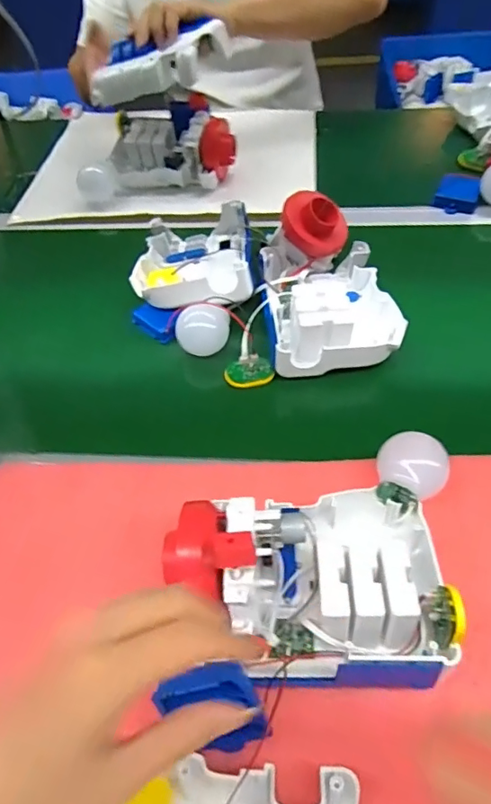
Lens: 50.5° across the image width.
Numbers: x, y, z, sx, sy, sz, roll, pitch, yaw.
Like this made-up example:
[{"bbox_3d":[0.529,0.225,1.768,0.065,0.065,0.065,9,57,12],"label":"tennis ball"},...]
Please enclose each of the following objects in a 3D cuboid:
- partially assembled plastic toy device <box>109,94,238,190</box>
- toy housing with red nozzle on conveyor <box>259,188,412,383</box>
[{"bbox_3d":[-0.116,-0.408,0.829,0.197,0.083,0.128,-8,53,-1],"label":"partially assembled plastic toy device"},{"bbox_3d":[0.093,-0.145,0.602,0.142,0.072,0.222,-5,53,1],"label":"toy housing with red nozzle on conveyor"}]

